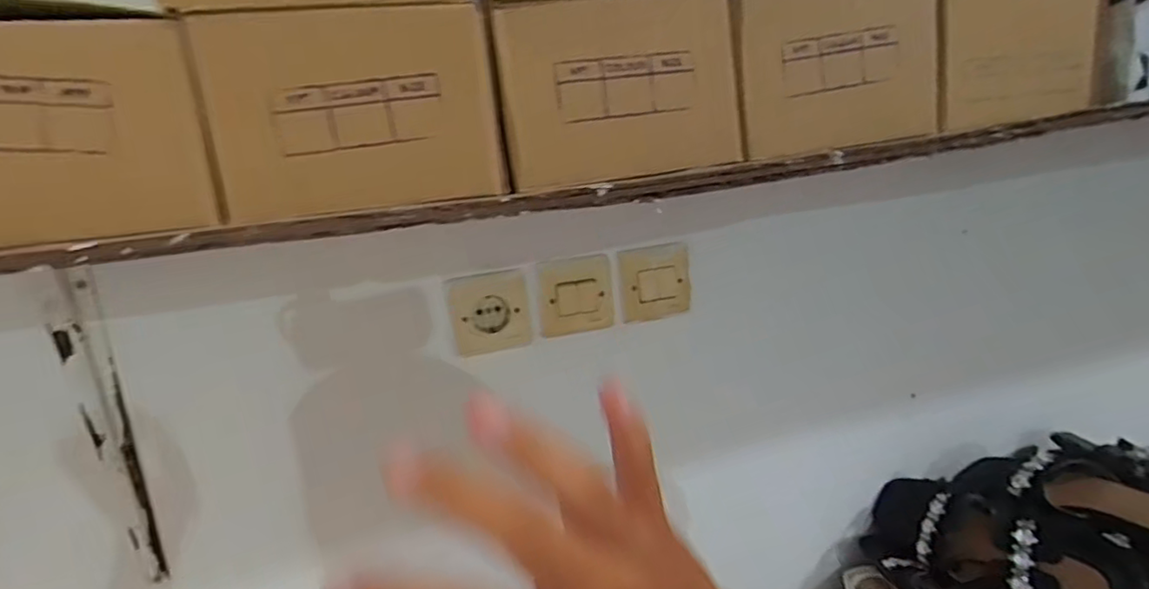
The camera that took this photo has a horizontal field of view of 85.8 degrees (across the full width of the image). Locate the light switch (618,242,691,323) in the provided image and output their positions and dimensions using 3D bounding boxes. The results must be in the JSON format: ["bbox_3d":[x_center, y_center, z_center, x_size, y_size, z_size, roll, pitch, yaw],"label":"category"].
[{"bbox_3d":[0.086,-0.013,0.647,0.076,0.073,0.012,-11,15,-17],"label":"light switch"}]

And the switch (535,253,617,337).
[{"bbox_3d":[0.002,0.000,0.628,0.077,0.073,0.011,-9,15,-12],"label":"switch"}]

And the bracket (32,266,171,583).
[{"bbox_3d":[-0.413,0.121,0.551,0.027,0.291,0.026,-1,16,18],"label":"bracket"}]

